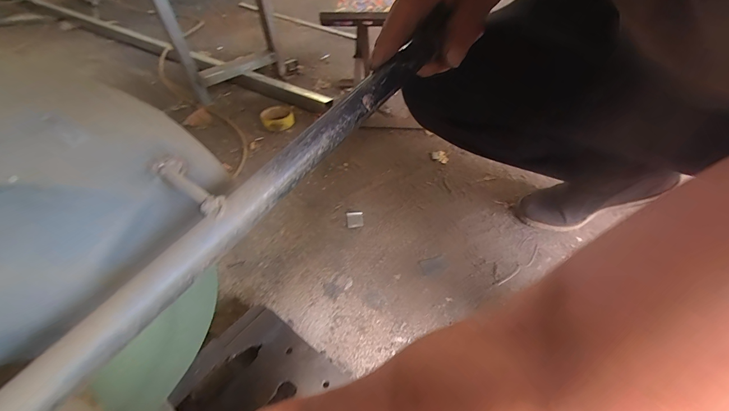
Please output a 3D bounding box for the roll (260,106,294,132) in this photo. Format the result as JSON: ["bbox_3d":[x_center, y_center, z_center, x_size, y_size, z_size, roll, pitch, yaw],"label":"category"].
[{"bbox_3d":[-0.252,-0.253,0.914,0.090,0.033,0.108,-16,48,-11],"label":"roll"}]

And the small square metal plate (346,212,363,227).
[{"bbox_3d":[-0.021,0.029,0.662,0.034,0.004,0.042,-3,47,0],"label":"small square metal plate"}]

